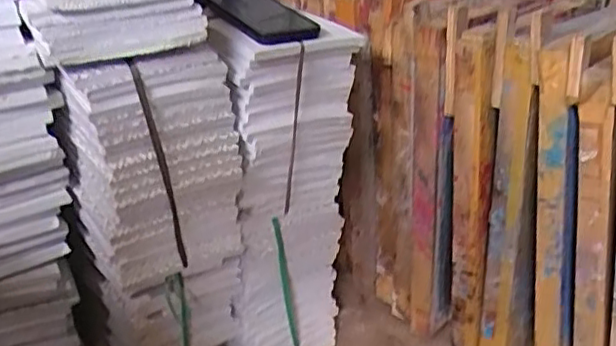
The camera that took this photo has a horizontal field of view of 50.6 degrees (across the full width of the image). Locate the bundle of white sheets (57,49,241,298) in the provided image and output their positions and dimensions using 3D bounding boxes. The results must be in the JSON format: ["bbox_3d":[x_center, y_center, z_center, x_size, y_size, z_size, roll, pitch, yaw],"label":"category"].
[{"bbox_3d":[-0.175,-0.016,0.741,0.167,0.247,0.120,-18,33,-35],"label":"bundle of white sheets"}]

